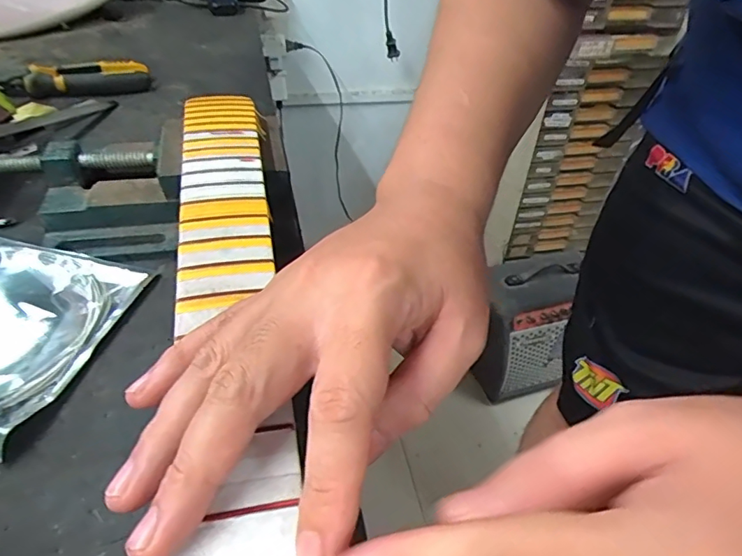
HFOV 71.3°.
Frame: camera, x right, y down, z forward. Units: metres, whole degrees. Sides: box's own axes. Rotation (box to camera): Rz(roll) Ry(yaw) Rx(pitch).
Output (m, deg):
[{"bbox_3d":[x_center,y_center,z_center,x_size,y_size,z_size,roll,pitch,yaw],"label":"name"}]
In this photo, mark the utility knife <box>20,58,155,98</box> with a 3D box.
[{"bbox_3d":[-0.312,-0.224,0.577,0.121,0.028,0.041,-12,43,-18],"label":"utility knife"}]

